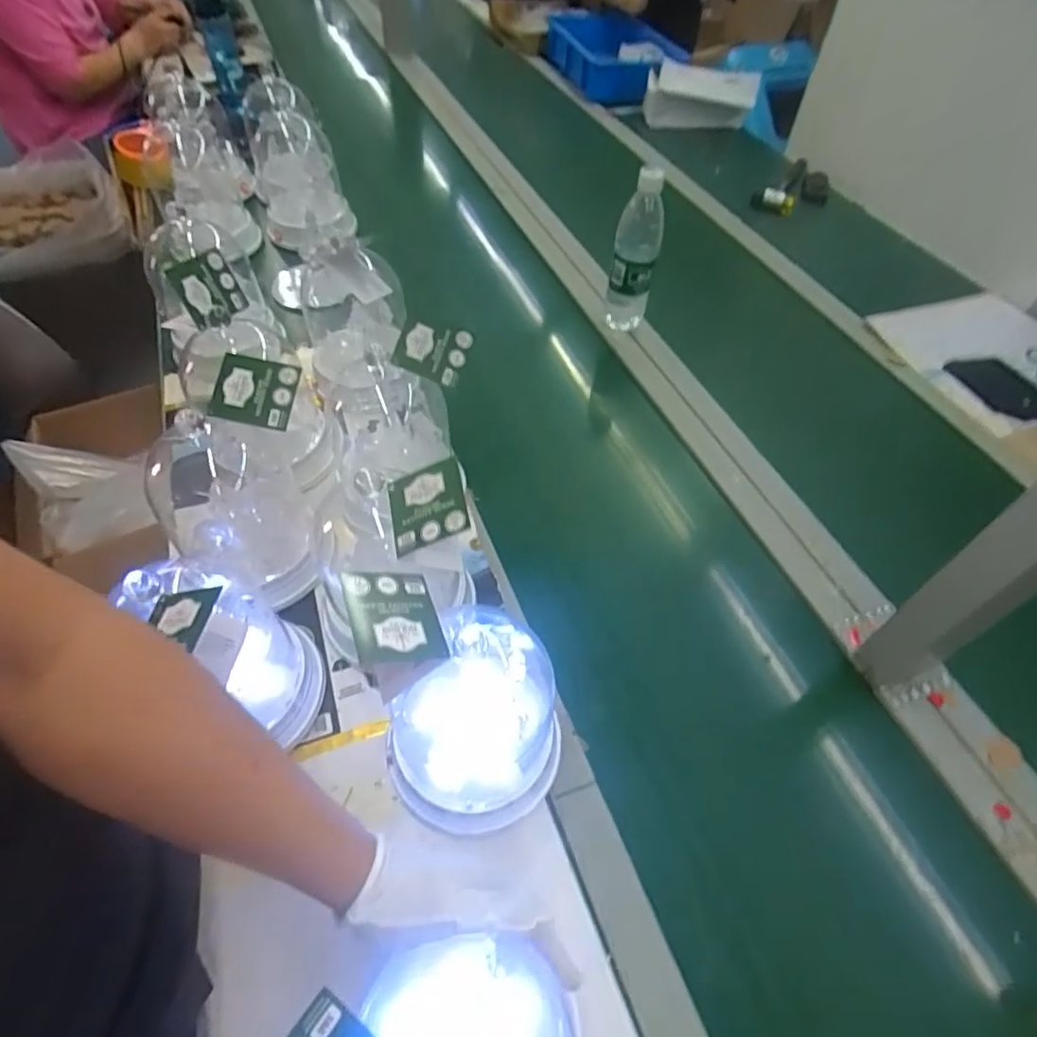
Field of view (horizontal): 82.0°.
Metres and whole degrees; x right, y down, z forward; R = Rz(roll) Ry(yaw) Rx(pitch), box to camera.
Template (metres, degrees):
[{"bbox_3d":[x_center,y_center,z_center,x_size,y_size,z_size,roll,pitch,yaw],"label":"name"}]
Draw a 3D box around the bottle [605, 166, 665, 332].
[{"bbox_3d":[0.170,-0.384,0.864,0.062,0.221,0.055,10,52,5],"label":"bottle"}]

